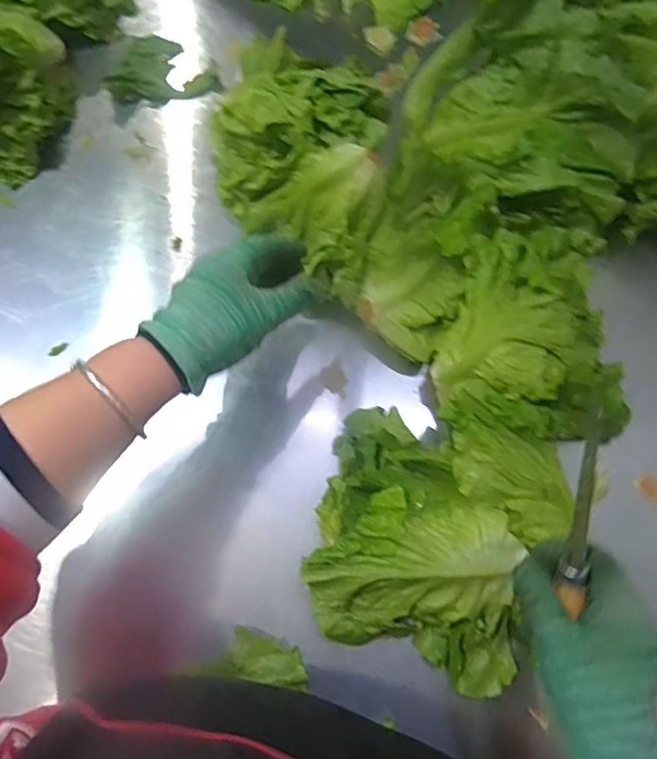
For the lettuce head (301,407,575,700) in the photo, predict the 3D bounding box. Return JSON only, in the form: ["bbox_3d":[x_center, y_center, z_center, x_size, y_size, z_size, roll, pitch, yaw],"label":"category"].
[{"bbox_3d":[0.086,0.120,0.434,0.187,0.061,0.186,19,74,5],"label":"lettuce head"}]

